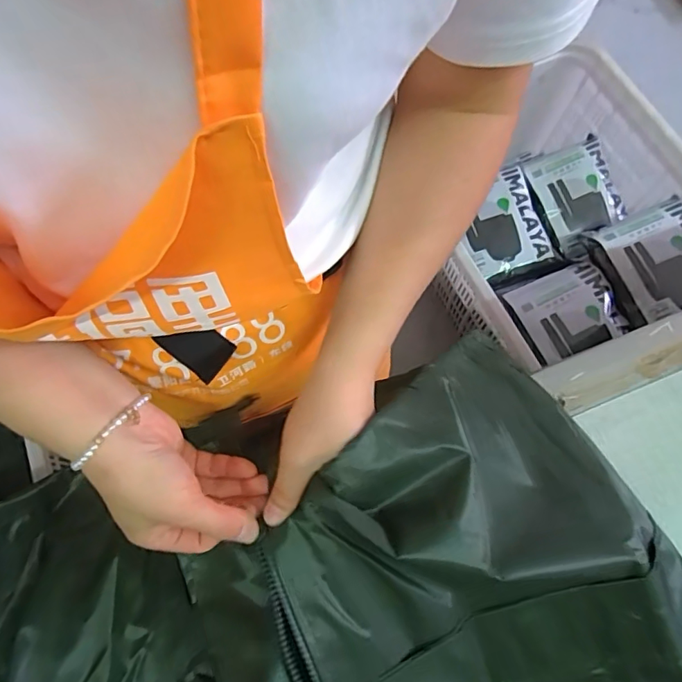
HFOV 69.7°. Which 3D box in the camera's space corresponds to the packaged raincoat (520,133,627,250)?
[{"bbox_3d":[0.577,-0.371,1.208,0.209,0.029,0.219,-25,90,-10],"label":"packaged raincoat"}]

